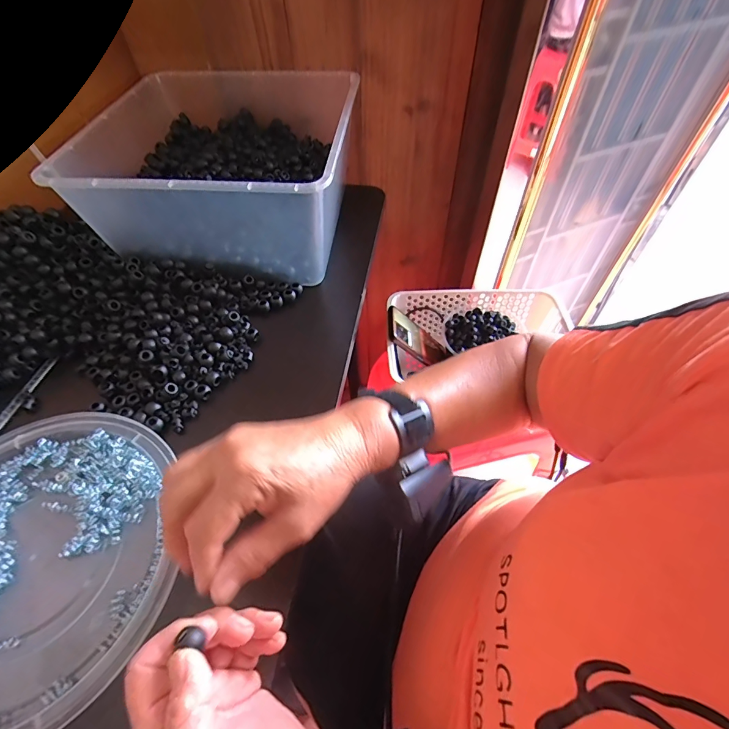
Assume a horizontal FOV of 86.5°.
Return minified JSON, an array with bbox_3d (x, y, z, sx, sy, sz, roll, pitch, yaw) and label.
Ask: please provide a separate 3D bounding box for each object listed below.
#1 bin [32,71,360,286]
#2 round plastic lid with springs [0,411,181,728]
[{"bbox_3d":[-0.167,-0.250,0.501,0.296,0.127,0.300,4,53,5],"label":"bin"},{"bbox_3d":[-0.267,0.147,0.295,0.222,0.016,0.230,-1,53,2],"label":"round plastic lid with springs"}]

